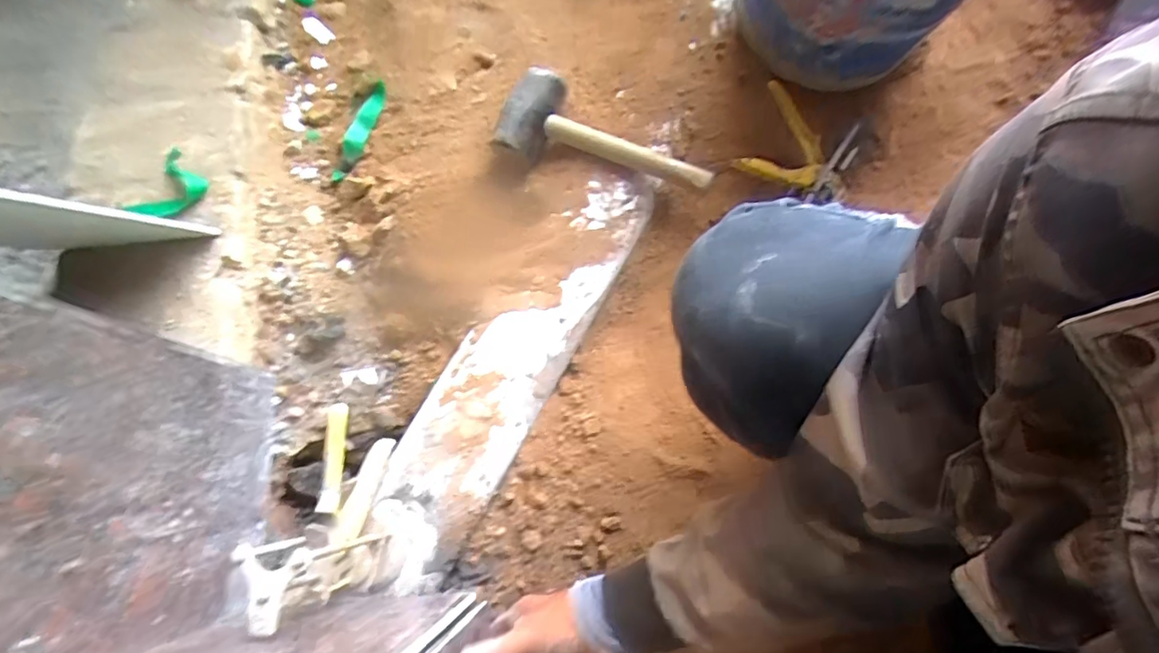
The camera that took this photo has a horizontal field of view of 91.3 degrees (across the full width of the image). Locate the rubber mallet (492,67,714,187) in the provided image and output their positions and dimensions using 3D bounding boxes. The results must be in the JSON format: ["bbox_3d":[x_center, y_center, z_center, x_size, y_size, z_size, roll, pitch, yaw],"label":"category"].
[{"bbox_3d":[0.035,-0.254,0.722,0.275,0.060,0.120,11,76,6],"label":"rubber mallet"}]

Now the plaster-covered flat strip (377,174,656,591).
[{"bbox_3d":[-0.073,0.030,0.673,0.118,0.029,0.530,32,76,-2],"label":"plaster-covered flat strip"}]

